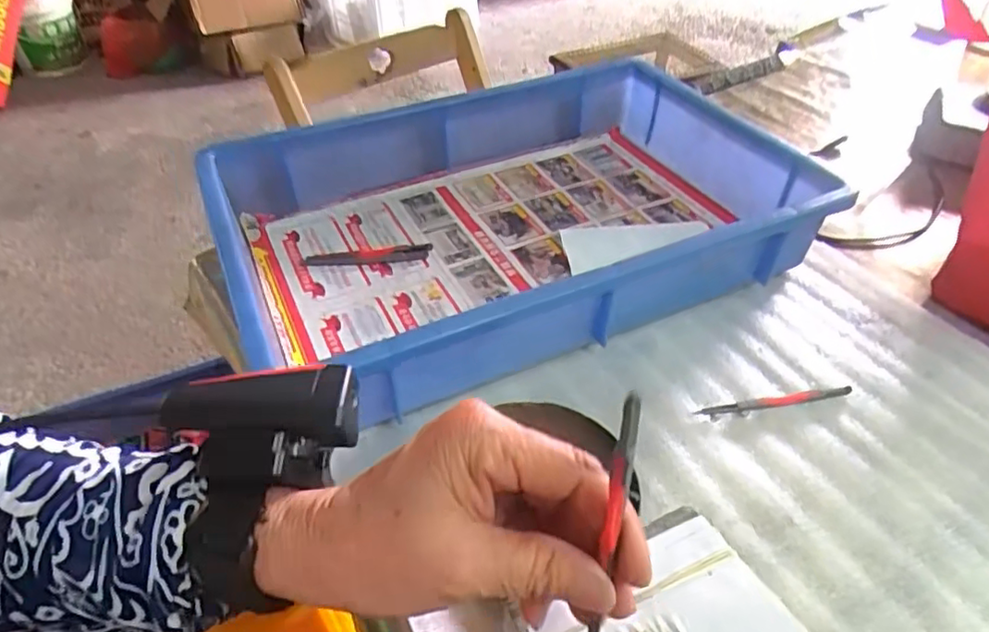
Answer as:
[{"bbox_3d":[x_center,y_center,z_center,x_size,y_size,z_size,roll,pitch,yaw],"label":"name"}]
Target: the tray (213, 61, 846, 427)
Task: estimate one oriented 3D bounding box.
[{"bbox_3d":[0.013,-0.082,0.498,0.418,0.087,0.286,-19,46,-19],"label":"tray"}]

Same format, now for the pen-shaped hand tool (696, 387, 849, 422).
[{"bbox_3d":[0.177,0.054,0.395,0.105,0.004,0.011,-9,44,-9],"label":"pen-shaped hand tool"}]

